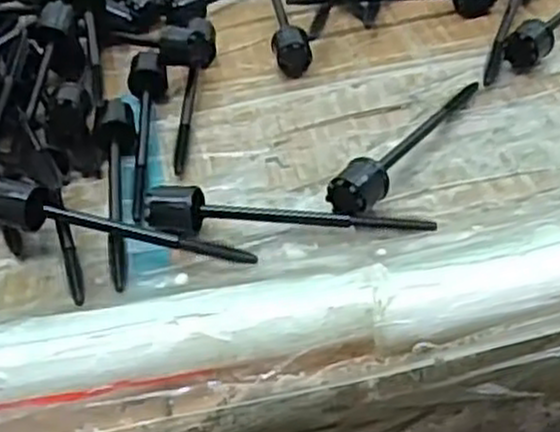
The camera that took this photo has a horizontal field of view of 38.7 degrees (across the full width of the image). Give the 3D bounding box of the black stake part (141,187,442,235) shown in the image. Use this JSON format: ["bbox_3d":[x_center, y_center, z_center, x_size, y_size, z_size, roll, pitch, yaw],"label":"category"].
[{"bbox_3d":[0.002,0.000,0.242,0.087,0.011,0.014,1,41,10],"label":"black stake part"}]

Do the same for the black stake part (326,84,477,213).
[{"bbox_3d":[0.044,-0.026,0.267,0.012,0.016,0.093,20,48,28],"label":"black stake part"}]

